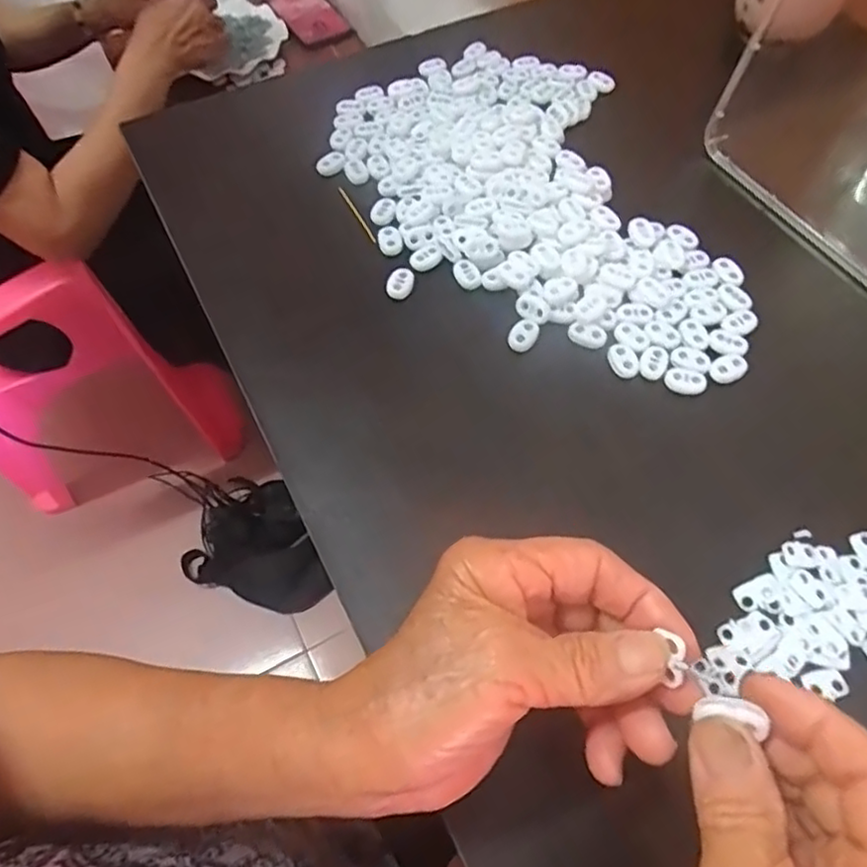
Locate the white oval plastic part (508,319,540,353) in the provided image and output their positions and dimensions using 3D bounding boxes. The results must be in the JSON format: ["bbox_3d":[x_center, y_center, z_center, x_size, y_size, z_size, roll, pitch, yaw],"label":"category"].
[{"bbox_3d":[0.054,-0.058,0.383,0.015,0.006,0.022,28,65,16],"label":"white oval plastic part"}]

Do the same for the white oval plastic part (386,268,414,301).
[{"bbox_3d":[-0.021,-0.094,0.401,0.014,0.007,0.023,12,61,8],"label":"white oval plastic part"}]

